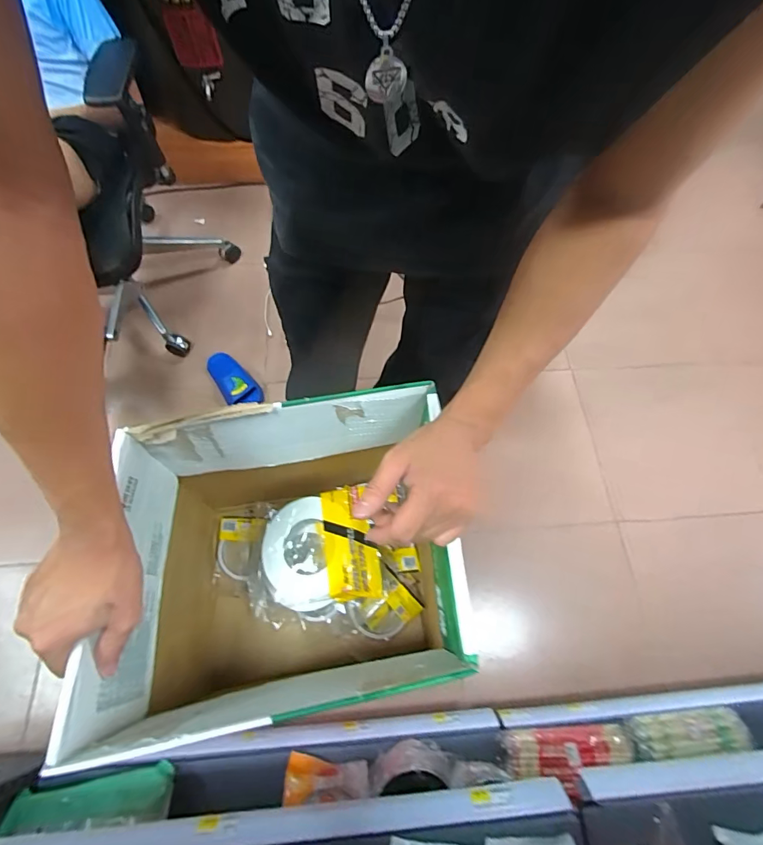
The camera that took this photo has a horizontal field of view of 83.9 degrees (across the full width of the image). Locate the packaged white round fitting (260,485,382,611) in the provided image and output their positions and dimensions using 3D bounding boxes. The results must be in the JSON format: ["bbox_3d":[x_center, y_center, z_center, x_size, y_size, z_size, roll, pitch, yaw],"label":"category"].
[{"bbox_3d":[-0.096,0.190,0.639,0.163,0.054,0.159,-10,67,-7],"label":"packaged white round fitting"}]

